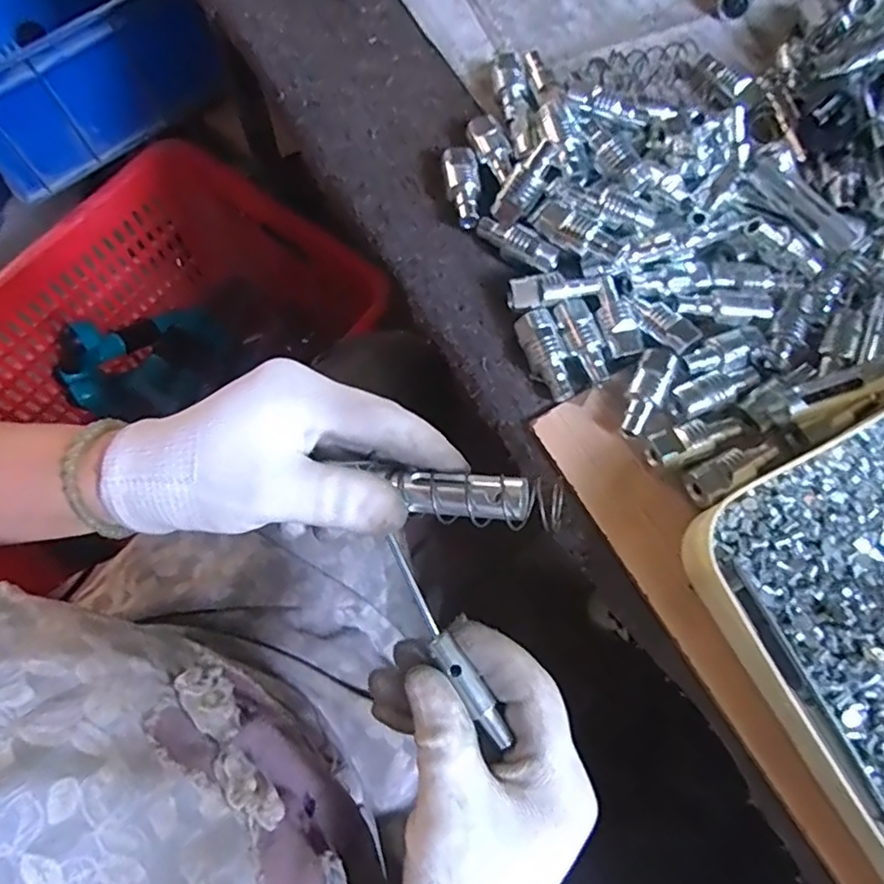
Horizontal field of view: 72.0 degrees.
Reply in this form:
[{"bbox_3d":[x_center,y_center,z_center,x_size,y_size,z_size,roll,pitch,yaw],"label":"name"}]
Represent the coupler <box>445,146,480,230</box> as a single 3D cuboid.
[{"bbox_3d":[0.013,-0.157,0.378,0.020,0.017,0.056,-5,73,-4],"label":"coupler"}]

